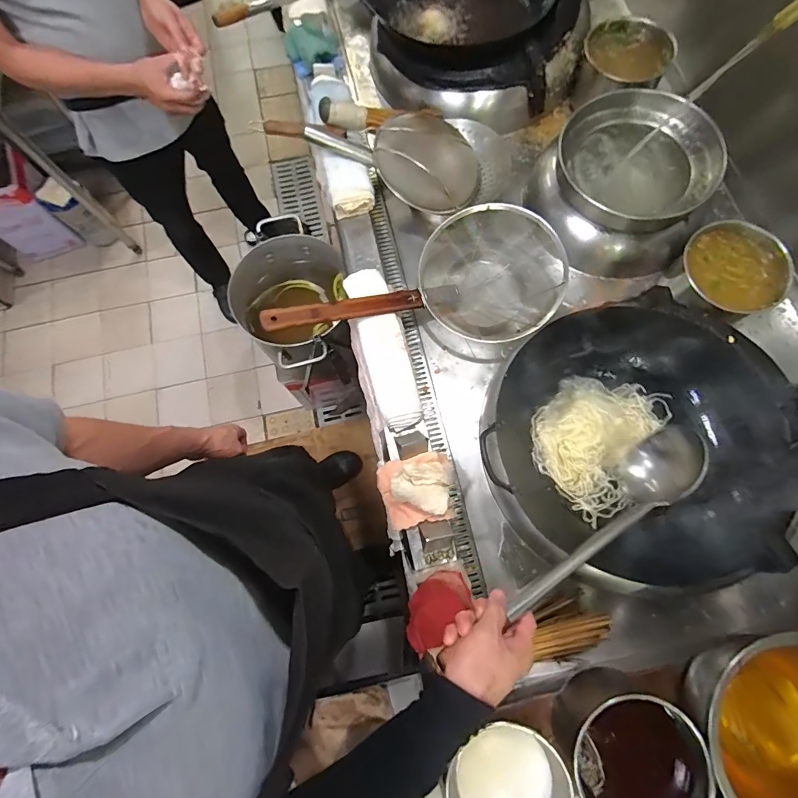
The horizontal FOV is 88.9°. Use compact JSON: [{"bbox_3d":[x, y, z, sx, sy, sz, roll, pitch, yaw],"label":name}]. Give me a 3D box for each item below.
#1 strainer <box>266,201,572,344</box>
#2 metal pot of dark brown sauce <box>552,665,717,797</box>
[{"bbox_3d":[0.058,-0.221,0.818,0.646,0.168,0.277,-17,74,-17],"label":"strainer"},{"bbox_3d":[0.323,0.498,0.575,0.156,0.123,0.166,0,75,1],"label":"metal pot of dark brown sauce"}]

